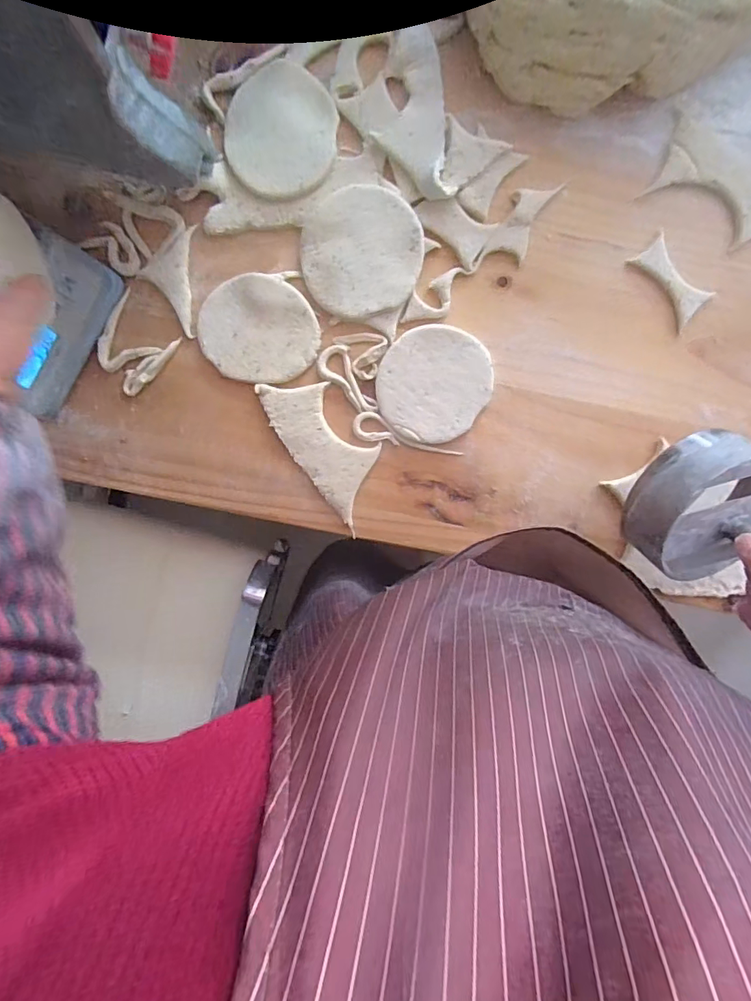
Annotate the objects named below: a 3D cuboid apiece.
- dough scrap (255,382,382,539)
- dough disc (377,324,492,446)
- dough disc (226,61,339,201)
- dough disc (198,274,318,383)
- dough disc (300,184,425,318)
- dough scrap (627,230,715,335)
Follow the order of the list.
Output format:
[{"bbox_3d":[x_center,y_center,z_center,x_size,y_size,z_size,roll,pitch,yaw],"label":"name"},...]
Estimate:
[{"bbox_3d":[-0.050,-0.058,0.472,0.069,0.007,0.153,-39,94,6],"label":"dough scrap"},{"bbox_3d":[0.055,-0.112,0.460,0.103,0.008,0.104,0,97,2],"label":"dough disc"},{"bbox_3d":[-0.085,-0.334,0.431,0.099,0.009,0.111,-3,97,3],"label":"dough disc"},{"bbox_3d":[-0.112,-0.163,0.458,0.114,0.008,0.095,7,97,2],"label":"dough disc"},{"bbox_3d":[-0.013,-0.227,0.439,0.108,0.010,0.108,0,97,2],"label":"dough disc"},{"bbox_3d":[0.270,-0.200,0.435,0.035,0.010,0.078,-41,94,6],"label":"dough scrap"}]

